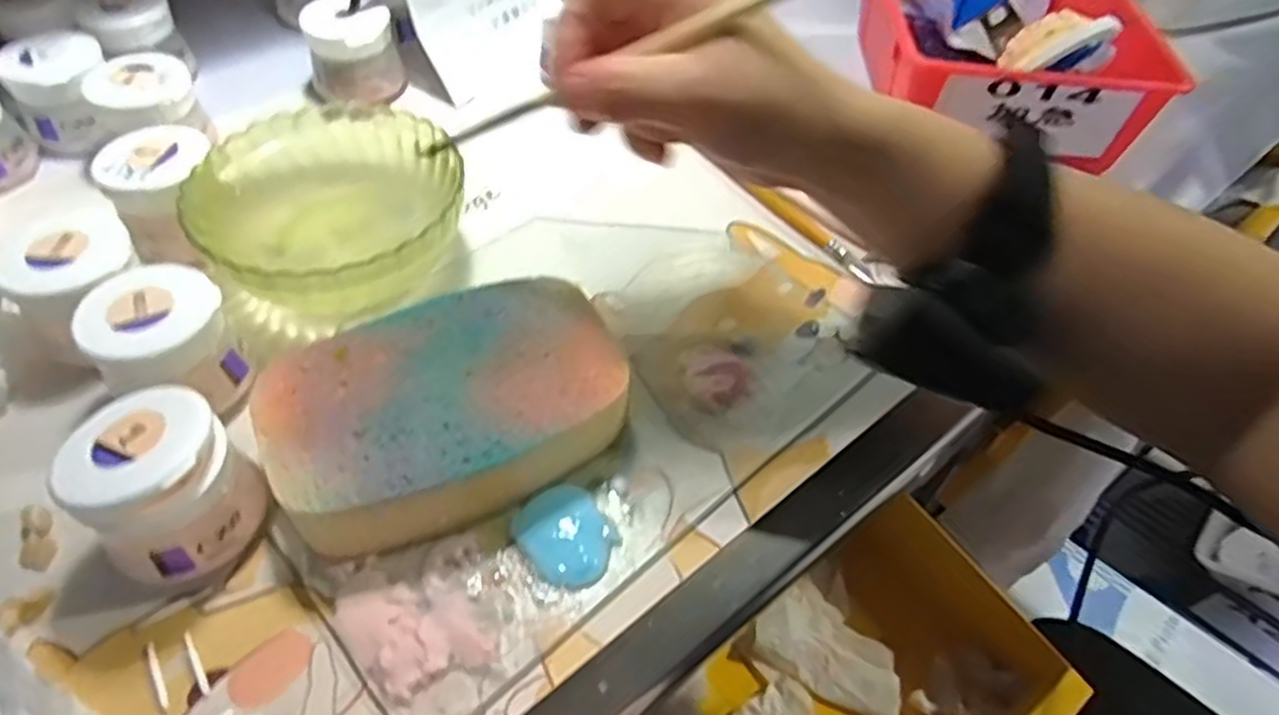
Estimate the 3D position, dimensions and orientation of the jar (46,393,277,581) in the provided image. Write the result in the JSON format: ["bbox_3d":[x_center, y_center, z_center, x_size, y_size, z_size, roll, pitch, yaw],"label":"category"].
[{"bbox_3d":[-0.166,0.047,0.270,0.049,0.057,0.049,1,51,-2],"label":"jar"}]

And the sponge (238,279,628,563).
[{"bbox_3d":[-0.073,0.024,0.304,0.136,0.036,0.099,-18,54,-16],"label":"sponge"}]

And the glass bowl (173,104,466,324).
[{"bbox_3d":[-0.143,-0.068,0.369,0.124,0.047,0.113,1,51,-2],"label":"glass bowl"}]

